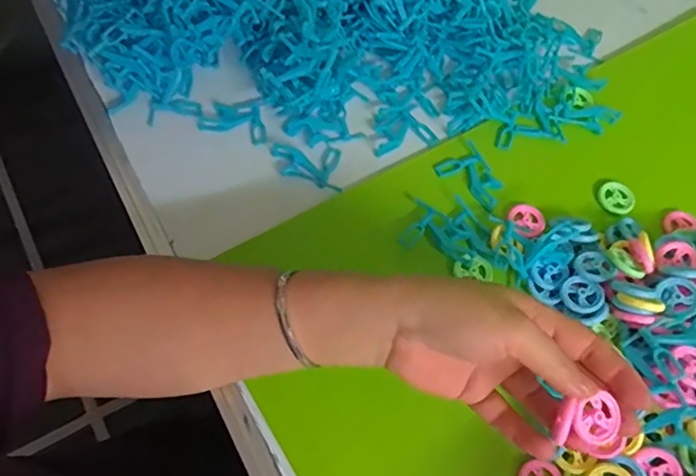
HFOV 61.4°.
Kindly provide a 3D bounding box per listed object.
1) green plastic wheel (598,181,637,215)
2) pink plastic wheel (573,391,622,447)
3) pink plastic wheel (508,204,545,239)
[{"bbox_3d":[0.224,-0.033,0.489,0.028,0.005,0.028,3,62,-6],"label":"green plastic wheel"},{"bbox_3d":[0.137,0.101,0.324,0.027,0.006,0.027,2,79,-12],"label":"pink plastic wheel"},{"bbox_3d":[0.144,-0.014,0.470,0.028,0.004,0.028,3,62,-6],"label":"pink plastic wheel"}]

